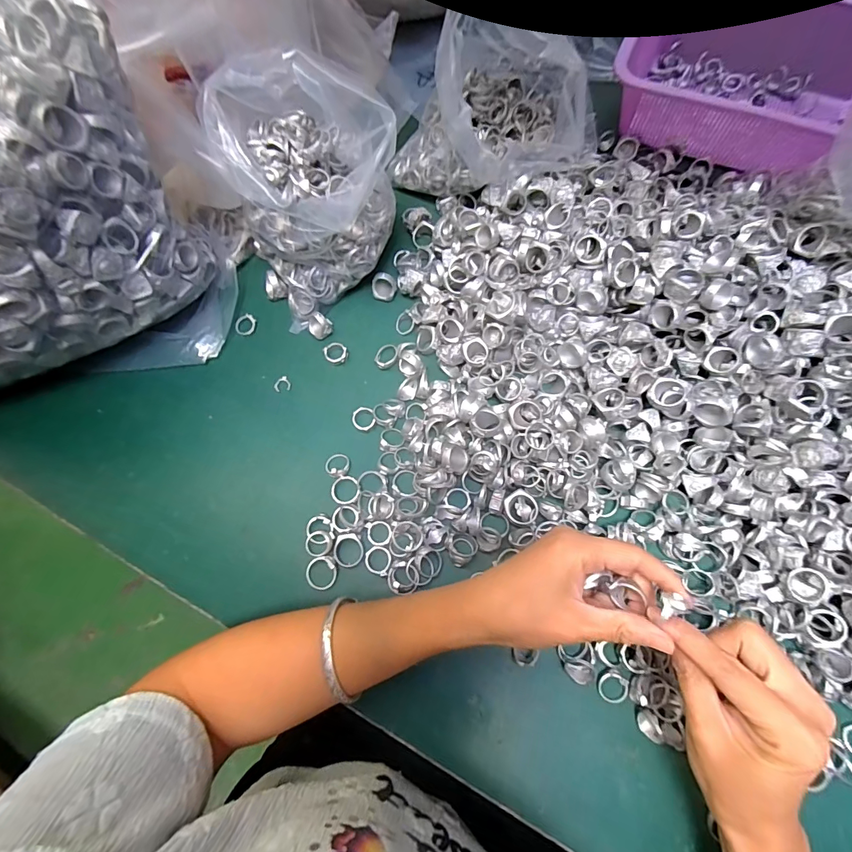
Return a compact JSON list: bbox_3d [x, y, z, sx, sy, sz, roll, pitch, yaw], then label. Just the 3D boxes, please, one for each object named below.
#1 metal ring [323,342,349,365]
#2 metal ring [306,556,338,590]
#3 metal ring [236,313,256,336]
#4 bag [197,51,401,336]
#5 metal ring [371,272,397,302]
[{"bbox_3d":[-0.089,-0.073,0.419,0.021,0.009,0.025,-26,71,-7],"label":"metal ring"},{"bbox_3d":[-0.085,0.118,0.342,0.024,0.008,0.026,-1,70,2],"label":"metal ring"},{"bbox_3d":[-0.185,-0.104,0.435,0.021,0.006,0.019,-37,73,-11],"label":"metal ring"},{"bbox_3d":[-0.103,-0.213,0.394,0.144,0.161,0.136,-23,71,-6],"label":"bag"},{"bbox_3d":[-0.043,-0.144,0.438,0.025,0.027,0.006,14,29,-4],"label":"metal ring"}]

